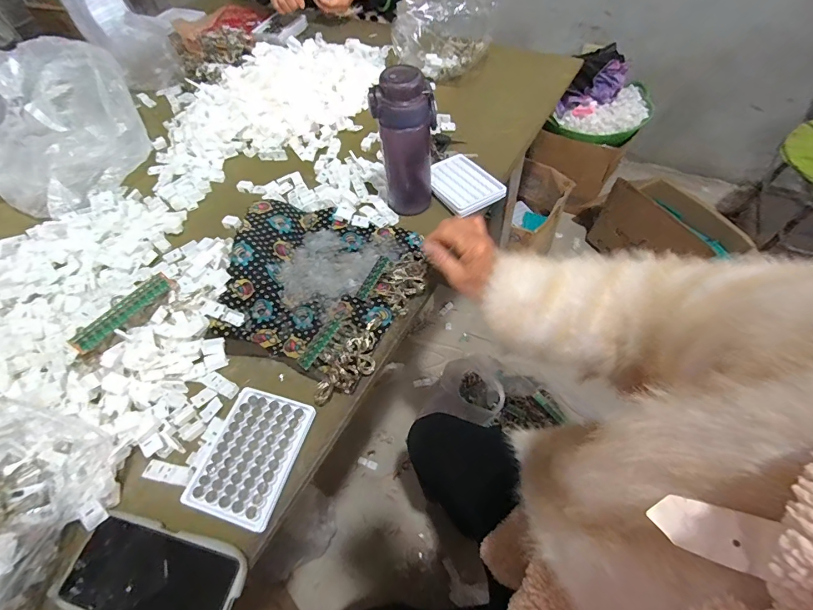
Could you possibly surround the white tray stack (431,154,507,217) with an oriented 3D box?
[{"bbox_3d":[0.091,-0.208,0.645,0.096,0.014,0.140,-27,59,-12],"label":"white tray stack"}]

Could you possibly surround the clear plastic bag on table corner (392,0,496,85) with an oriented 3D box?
[{"bbox_3d":[0.086,-0.613,0.866,0.202,0.104,0.200,6,58,9],"label":"clear plastic bag on table corner"}]

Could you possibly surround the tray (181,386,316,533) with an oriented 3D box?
[{"bbox_3d":[-0.170,0.161,0.421,0.097,0.011,0.129,13,59,13],"label":"tray"}]

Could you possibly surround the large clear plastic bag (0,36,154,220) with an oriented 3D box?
[{"bbox_3d":[-0.666,-0.327,0.709,0.341,0.151,0.299,10,58,12],"label":"large clear plastic bag"}]

